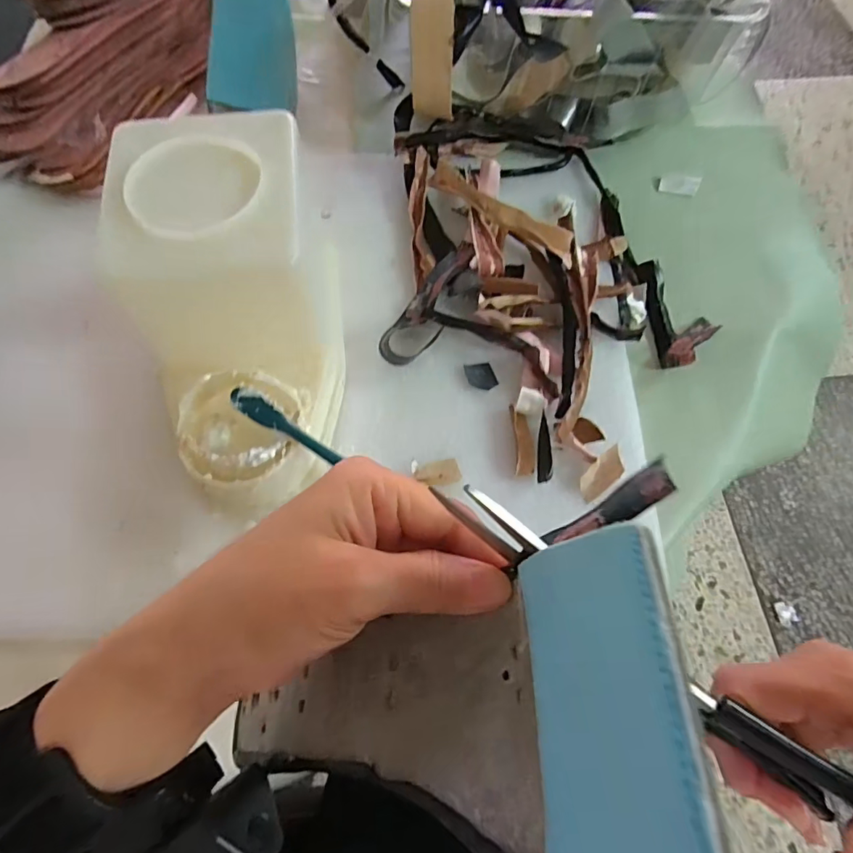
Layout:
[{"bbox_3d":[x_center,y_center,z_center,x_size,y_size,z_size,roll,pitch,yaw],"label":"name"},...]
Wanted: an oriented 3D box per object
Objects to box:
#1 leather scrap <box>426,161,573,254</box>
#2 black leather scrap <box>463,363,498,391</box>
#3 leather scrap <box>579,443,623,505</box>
[{"bbox_3d":[0.054,-0.162,0.379,0.126,0.013,0.020,37,73,16],"label":"leather scrap"},{"bbox_3d":[0.036,-0.034,0.335,0.018,0.004,0.021,-21,67,-7],"label":"black leather scrap"},{"bbox_3d":[0.105,0.028,0.304,0.036,0.004,0.016,-37,70,-13],"label":"leather scrap"}]

